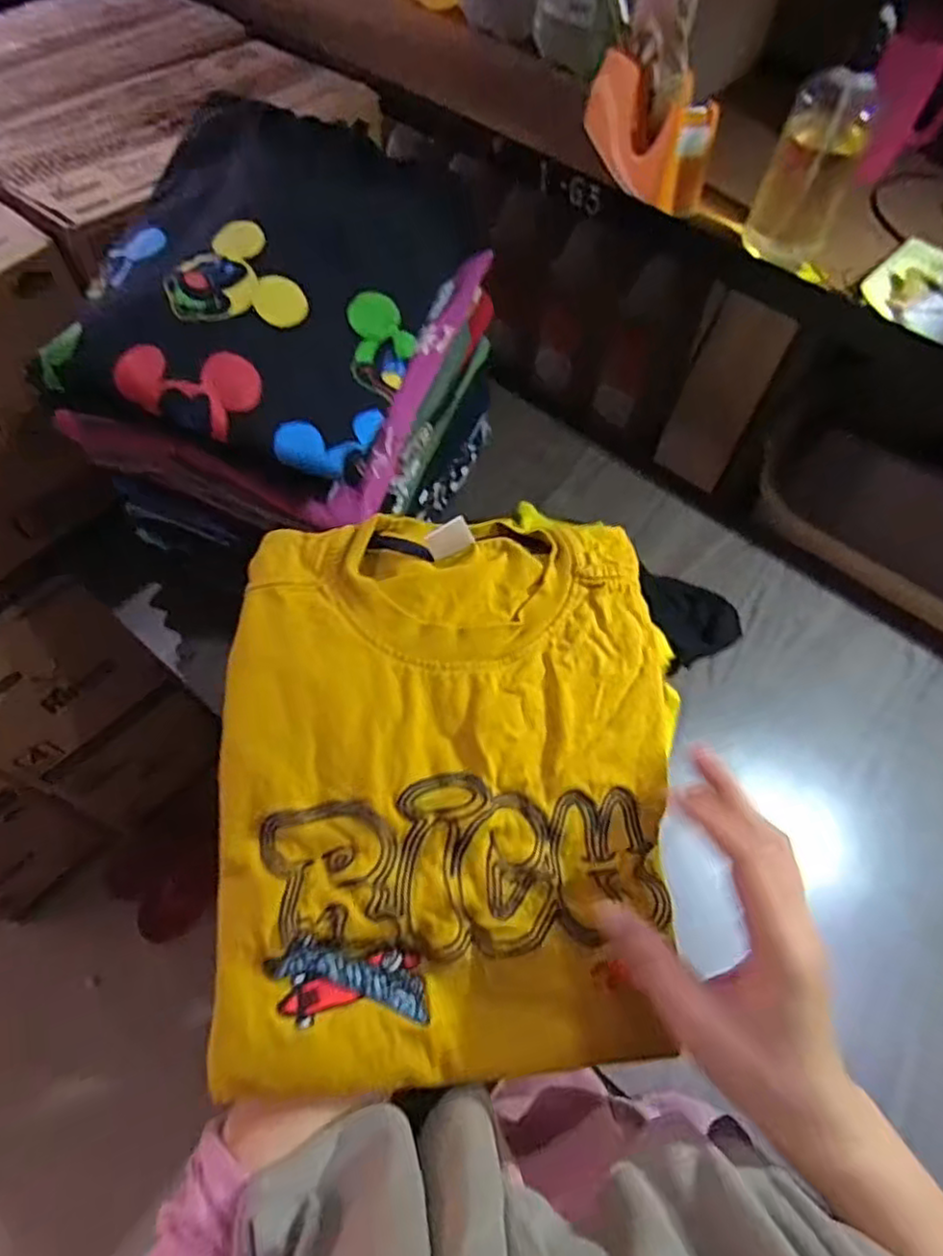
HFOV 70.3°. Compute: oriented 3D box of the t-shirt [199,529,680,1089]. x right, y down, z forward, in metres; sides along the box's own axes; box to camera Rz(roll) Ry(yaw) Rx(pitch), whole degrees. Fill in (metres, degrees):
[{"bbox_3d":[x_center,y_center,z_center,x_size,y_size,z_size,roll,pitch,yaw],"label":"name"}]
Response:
[{"bbox_3d":[-0.010,0.074,0.350,0.221,0.033,0.283,2,76,-8],"label":"t-shirt"}]

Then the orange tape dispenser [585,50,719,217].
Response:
[{"bbox_3d":[0.178,-0.505,0.671,0.069,0.080,0.174,-8,61,-8],"label":"orange tape dispenser"}]

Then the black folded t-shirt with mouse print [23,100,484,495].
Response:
[{"bbox_3d":[-0.151,-0.274,0.514,0.242,0.074,0.312,18,61,7],"label":"black folded t-shirt with mouse print"}]

